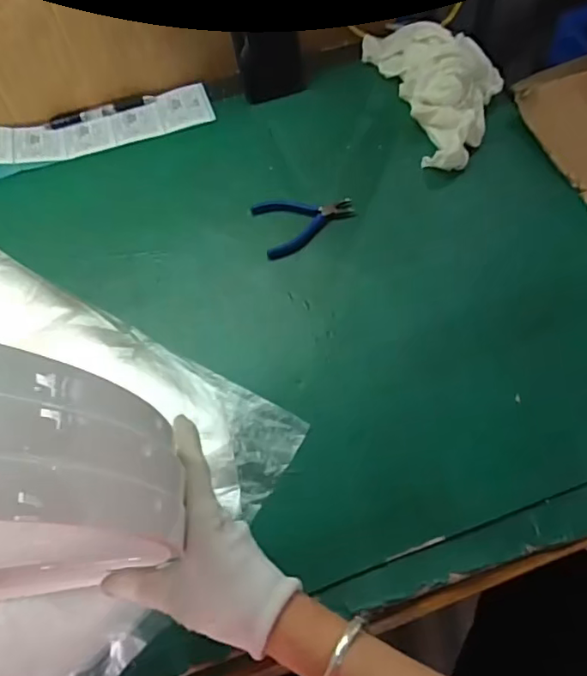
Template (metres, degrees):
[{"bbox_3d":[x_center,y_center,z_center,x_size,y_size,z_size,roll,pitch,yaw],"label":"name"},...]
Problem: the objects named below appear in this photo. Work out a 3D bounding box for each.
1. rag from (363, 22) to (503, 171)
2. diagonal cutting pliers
[{"bbox_3d":[0.189,-0.324,0.697,0.138,0.049,0.251,-16,63,-5],"label":"rag"},{"bbox_3d":[0.015,-0.136,0.633,0.109,0.013,0.079,-17,63,-5],"label":"diagonal cutting pliers"}]

